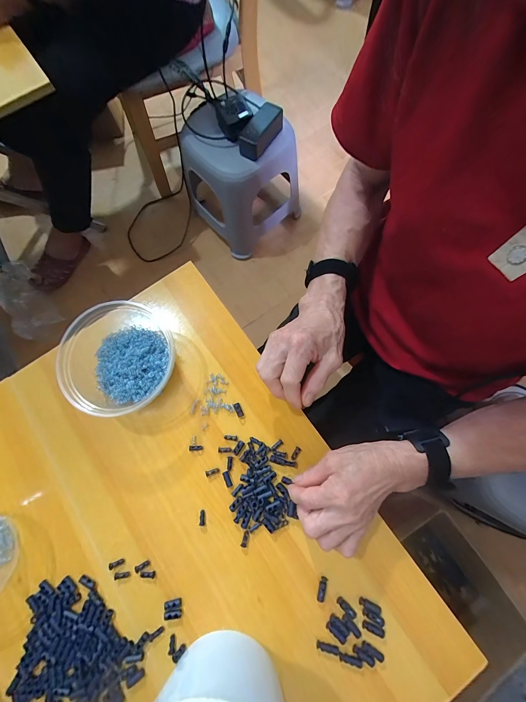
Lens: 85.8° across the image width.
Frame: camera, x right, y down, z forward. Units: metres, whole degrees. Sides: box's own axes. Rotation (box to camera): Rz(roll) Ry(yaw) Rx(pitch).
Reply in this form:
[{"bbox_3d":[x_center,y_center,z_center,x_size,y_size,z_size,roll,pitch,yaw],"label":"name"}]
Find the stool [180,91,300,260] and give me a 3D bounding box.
[{"bbox_3d":[-0.072,-0.518,0.833,0.260,0.335,0.276,-41,79,-8],"label":"stool"}]

